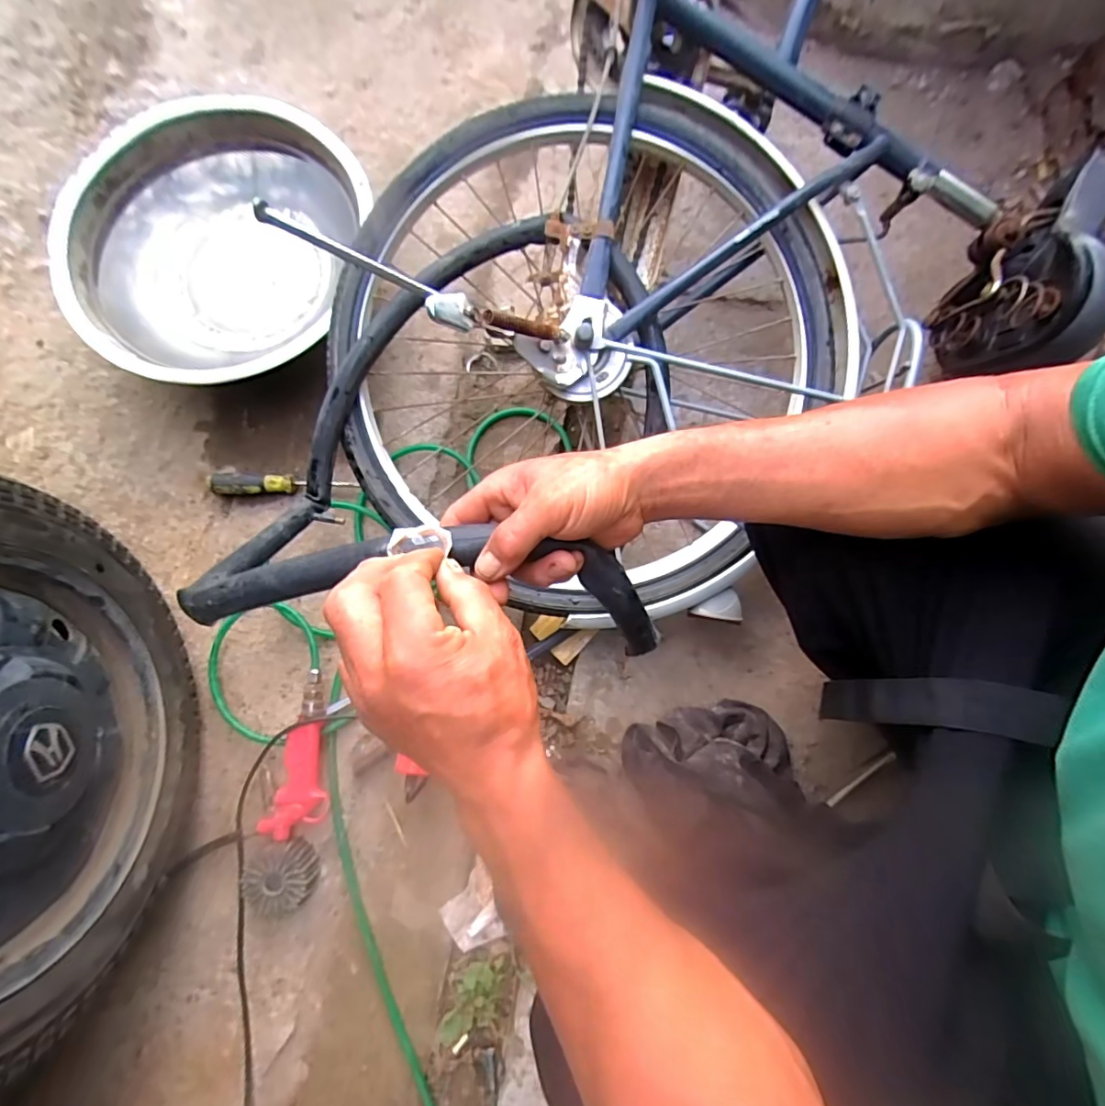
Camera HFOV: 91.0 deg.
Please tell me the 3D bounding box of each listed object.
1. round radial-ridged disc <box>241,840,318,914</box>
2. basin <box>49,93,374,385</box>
[{"bbox_3d":[-0.296,0.351,0.591,0.071,0.037,0.071,-27,80,-5],"label":"round radial-ridged disc"},{"bbox_3d":[-0.413,-0.375,0.694,0.346,0.111,0.361,0,79,0],"label":"basin"}]

